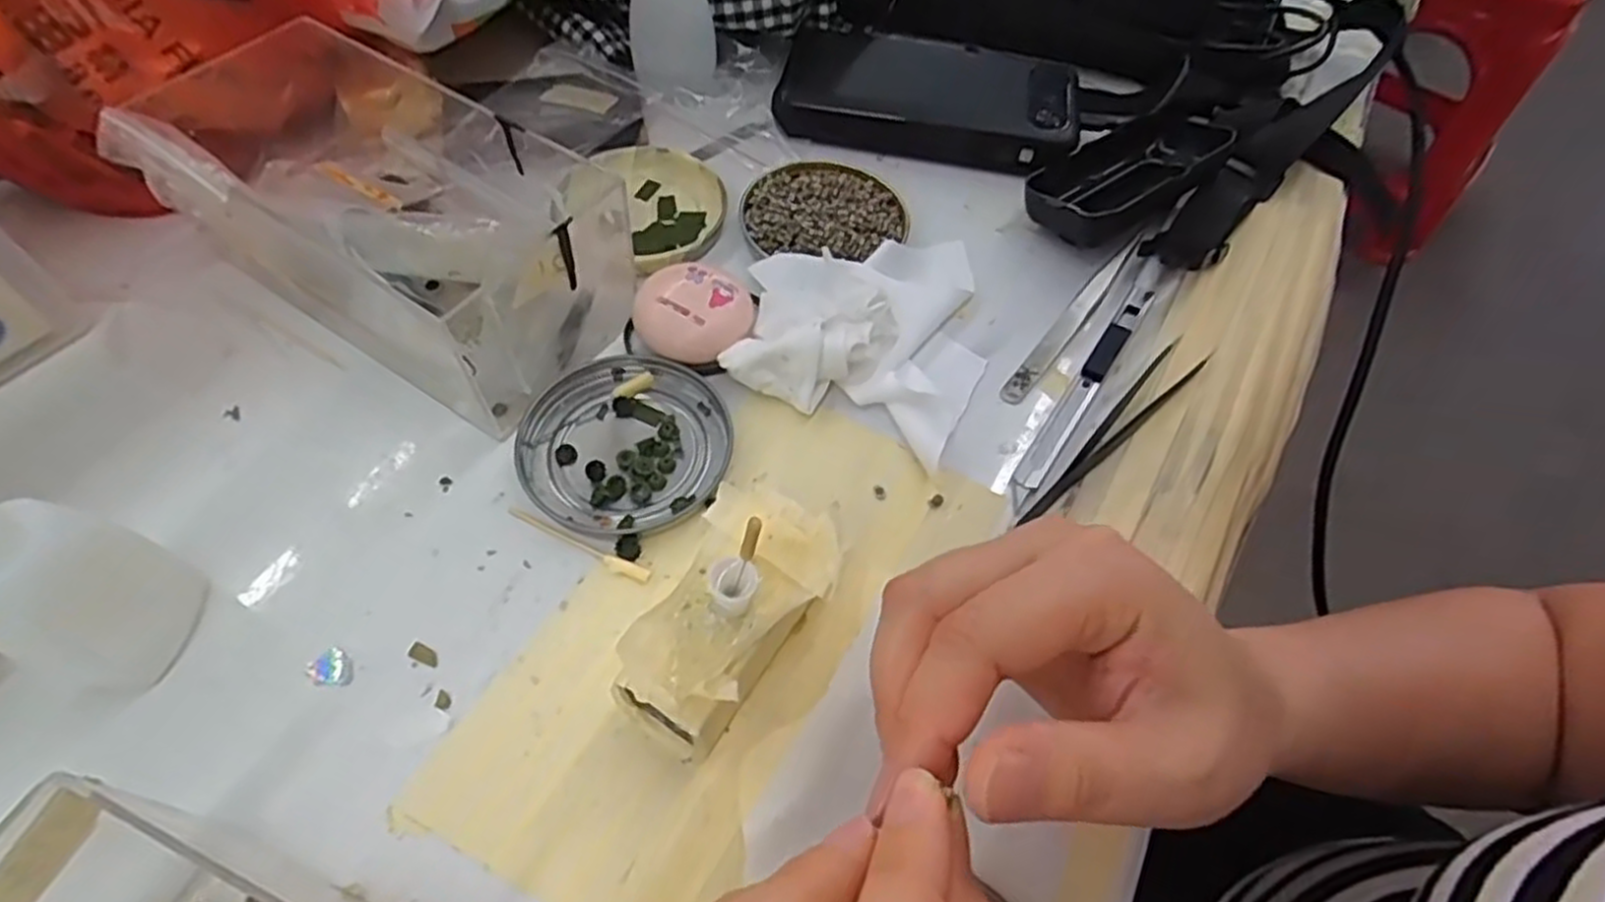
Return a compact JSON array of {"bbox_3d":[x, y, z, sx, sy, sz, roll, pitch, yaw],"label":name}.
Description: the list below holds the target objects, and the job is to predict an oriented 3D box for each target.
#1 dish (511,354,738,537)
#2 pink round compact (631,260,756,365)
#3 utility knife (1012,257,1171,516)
[{"bbox_3d":[-0.068,-0.004,0.302,0.076,0.008,0.076,2,57,-3],"label":"dish"},{"bbox_3d":[-0.045,-0.056,0.327,0.048,0.022,0.043,10,57,3],"label":"pink round compact"},{"bbox_3d":[0.124,-0.035,0.331,0.010,0.007,0.151,31,61,16],"label":"utility knife"}]

